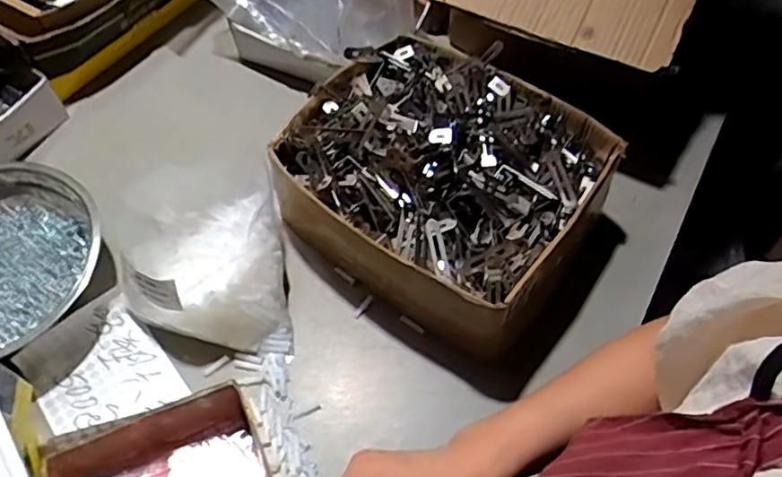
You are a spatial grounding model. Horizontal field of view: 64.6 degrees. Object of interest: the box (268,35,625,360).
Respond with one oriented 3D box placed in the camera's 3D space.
[{"bbox_3d":[0.057,-0.071,0.712,0.325,0.137,0.284,36,64,21],"label":"box"}]

